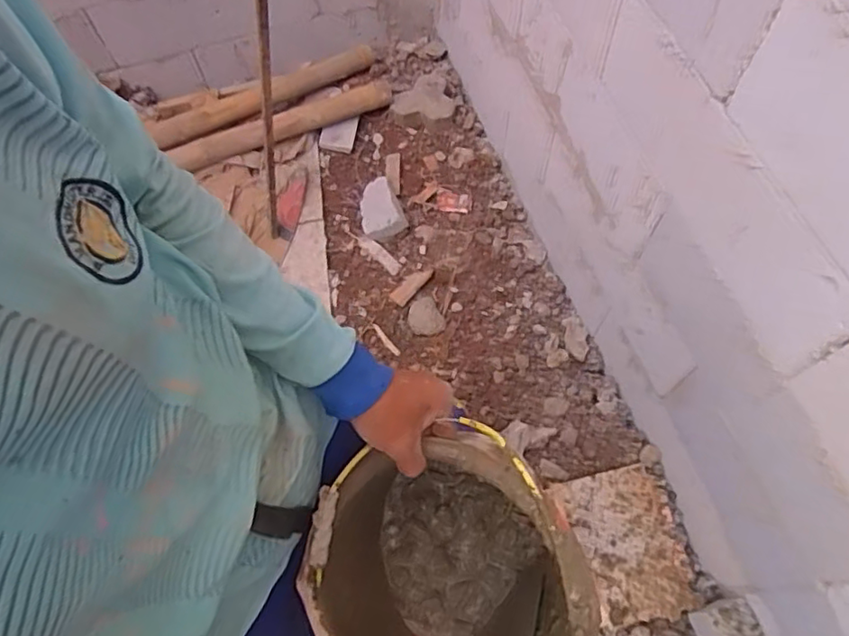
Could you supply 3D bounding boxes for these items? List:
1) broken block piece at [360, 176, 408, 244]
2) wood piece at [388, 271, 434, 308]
[{"bbox_3d":[-0.129,-0.300,1.670,0.121,0.049,0.196,-23,67,-8],"label":"broken block piece"},{"bbox_3d":[-0.035,-0.084,1.593,0.050,0.020,0.131,35,71,16],"label":"wood piece"}]

